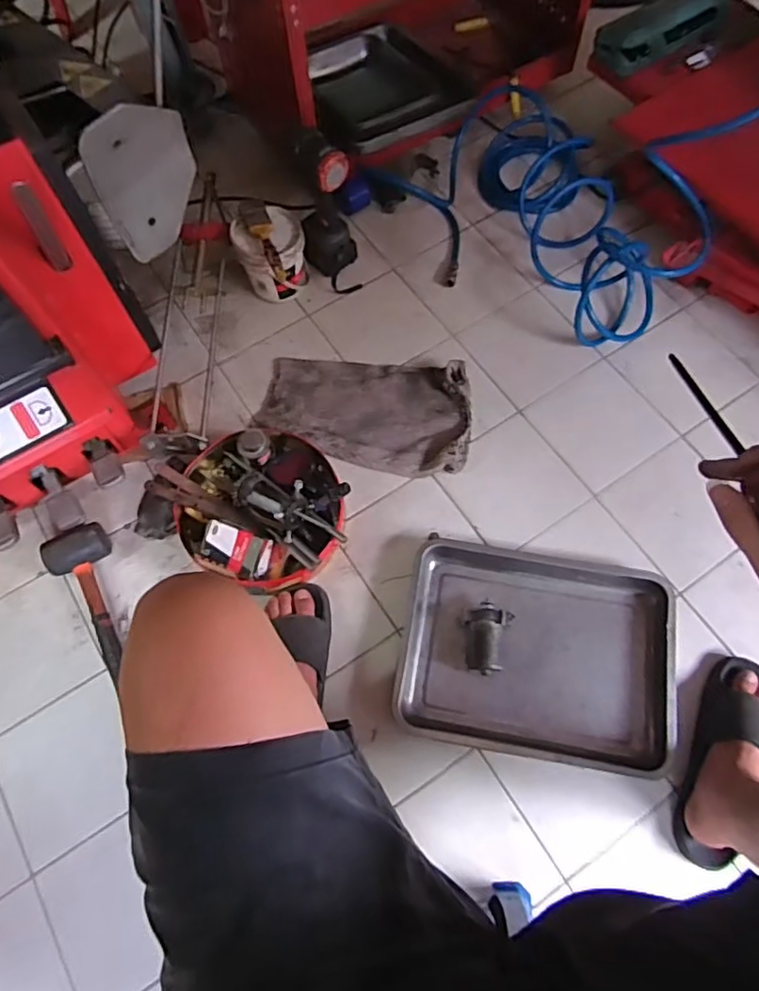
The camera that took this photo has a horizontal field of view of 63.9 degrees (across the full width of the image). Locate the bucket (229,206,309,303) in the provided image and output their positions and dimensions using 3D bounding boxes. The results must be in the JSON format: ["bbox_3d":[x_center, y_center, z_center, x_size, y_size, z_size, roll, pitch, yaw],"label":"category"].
[{"bbox_3d":[-0.189,-0.435,1.126,0.125,0.128,0.129,-1,68,2],"label":"bucket"}]

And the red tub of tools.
[{"bbox_3d":[-0.191,0.011,0.948,0.250,0.122,0.259,-1,68,2],"label":"red tub of tools"}]

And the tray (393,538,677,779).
[{"bbox_3d":[0.231,0.229,0.906,0.384,0.049,0.293,9,68,6],"label":"tray"}]

